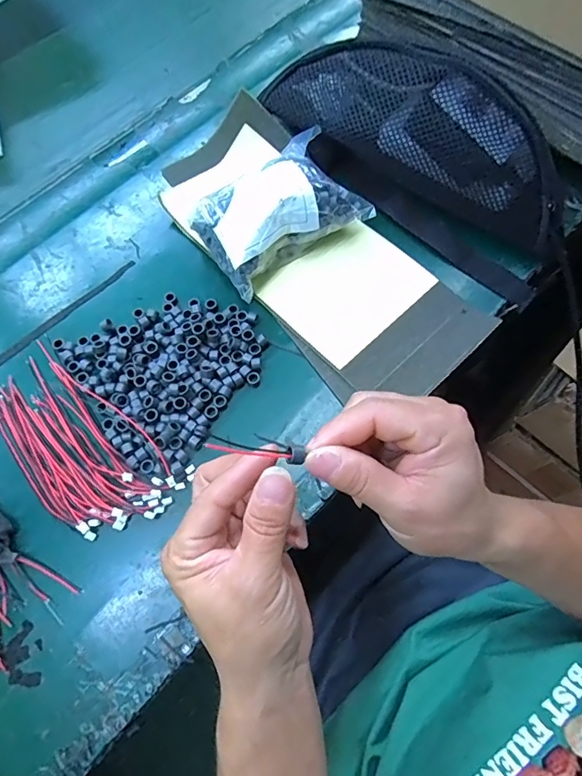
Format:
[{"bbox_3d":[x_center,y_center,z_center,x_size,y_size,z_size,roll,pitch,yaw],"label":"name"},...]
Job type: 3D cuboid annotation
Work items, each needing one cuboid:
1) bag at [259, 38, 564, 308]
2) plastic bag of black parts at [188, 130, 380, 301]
[{"bbox_3d":[0.111,-0.206,0.402,0.281,0.107,0.085,39,74,16],"label":"bag"},{"bbox_3d":[-0.011,-0.149,0.405,0.135,0.056,0.096,-35,70,-12],"label":"plastic bag of black parts"}]

